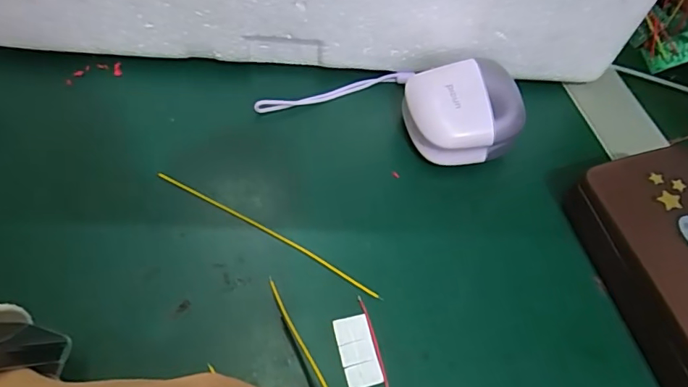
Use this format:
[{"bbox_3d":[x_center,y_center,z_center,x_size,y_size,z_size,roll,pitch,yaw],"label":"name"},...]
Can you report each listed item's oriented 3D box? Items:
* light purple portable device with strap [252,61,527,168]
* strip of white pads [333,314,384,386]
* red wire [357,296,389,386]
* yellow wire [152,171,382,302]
[{"bbox_3d":[0.028,-0.055,0.272,0.136,0.040,0.056,18,59,7],"label":"light purple portable device with strap"},{"bbox_3d":[0.006,0.068,0.213,0.015,0.004,0.030,-11,60,-10],"label":"strip of white pads"},{"bbox_3d":[0.014,0.067,0.214,0.004,0.004,0.049,-11,60,-11],"label":"red wire"},{"bbox_3d":[-0.038,0.018,0.241,0.128,0.004,0.005,27,61,12],"label":"yellow wire"}]

